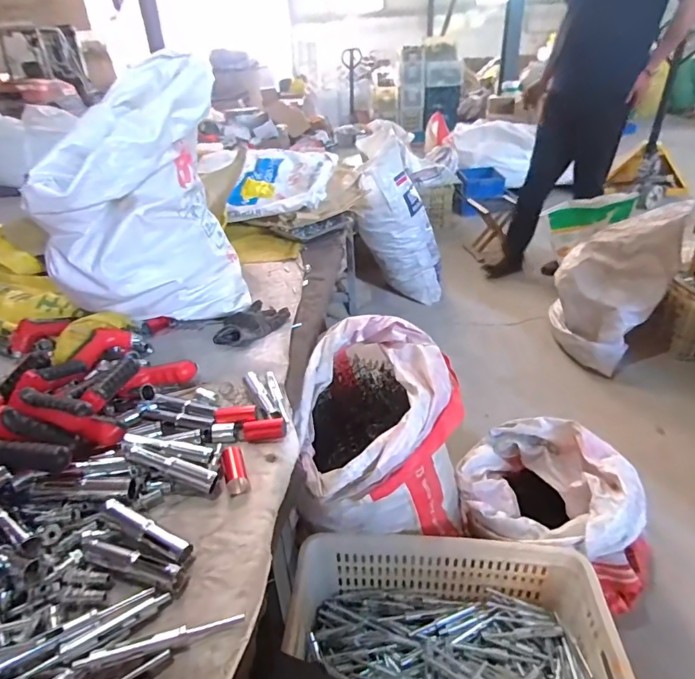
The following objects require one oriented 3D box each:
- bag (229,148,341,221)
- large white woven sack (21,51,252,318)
[{"bbox_3d":[-0.235,-0.591,1.720,0.381,0.070,0.466,1,46,13],"label":"bag"},{"bbox_3d":[-0.441,-0.287,0.991,0.369,0.468,0.245,-13,32,-16],"label":"large white woven sack"}]

